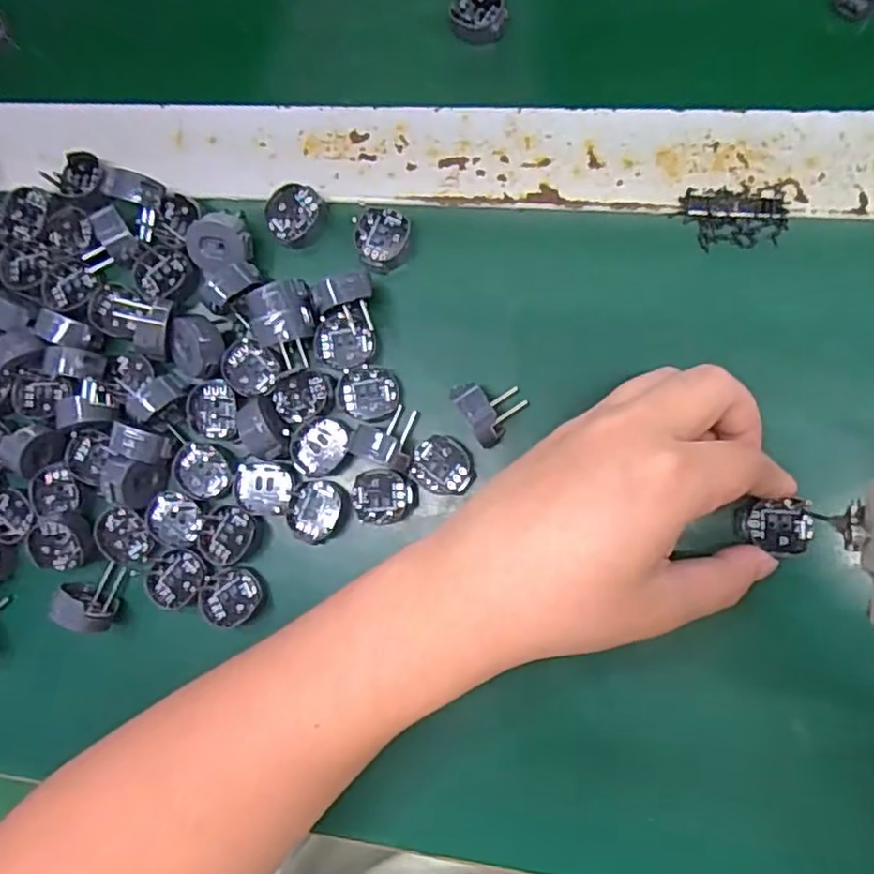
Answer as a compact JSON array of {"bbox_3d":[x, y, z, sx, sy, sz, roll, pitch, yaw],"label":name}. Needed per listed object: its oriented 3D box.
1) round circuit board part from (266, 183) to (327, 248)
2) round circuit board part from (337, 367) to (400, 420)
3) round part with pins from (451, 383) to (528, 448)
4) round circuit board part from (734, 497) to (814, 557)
[{"bbox_3d":[-0.068,-0.106,0.320,0.024,0.012,0.029,11,87,10],"label":"round circuit board part"},{"bbox_3d":[-0.032,-0.020,0.312,0.028,0.012,0.023,3,86,9],"label":"round circuit board part"},{"bbox_3d":[0.025,-0.014,0.295,0.027,0.029,0.029,-33,81,5],"label":"round part with pins"},{"bbox_3d":[0.142,0.037,0.279,0.026,0.016,0.023,10,86,8],"label":"round circuit board part"}]

